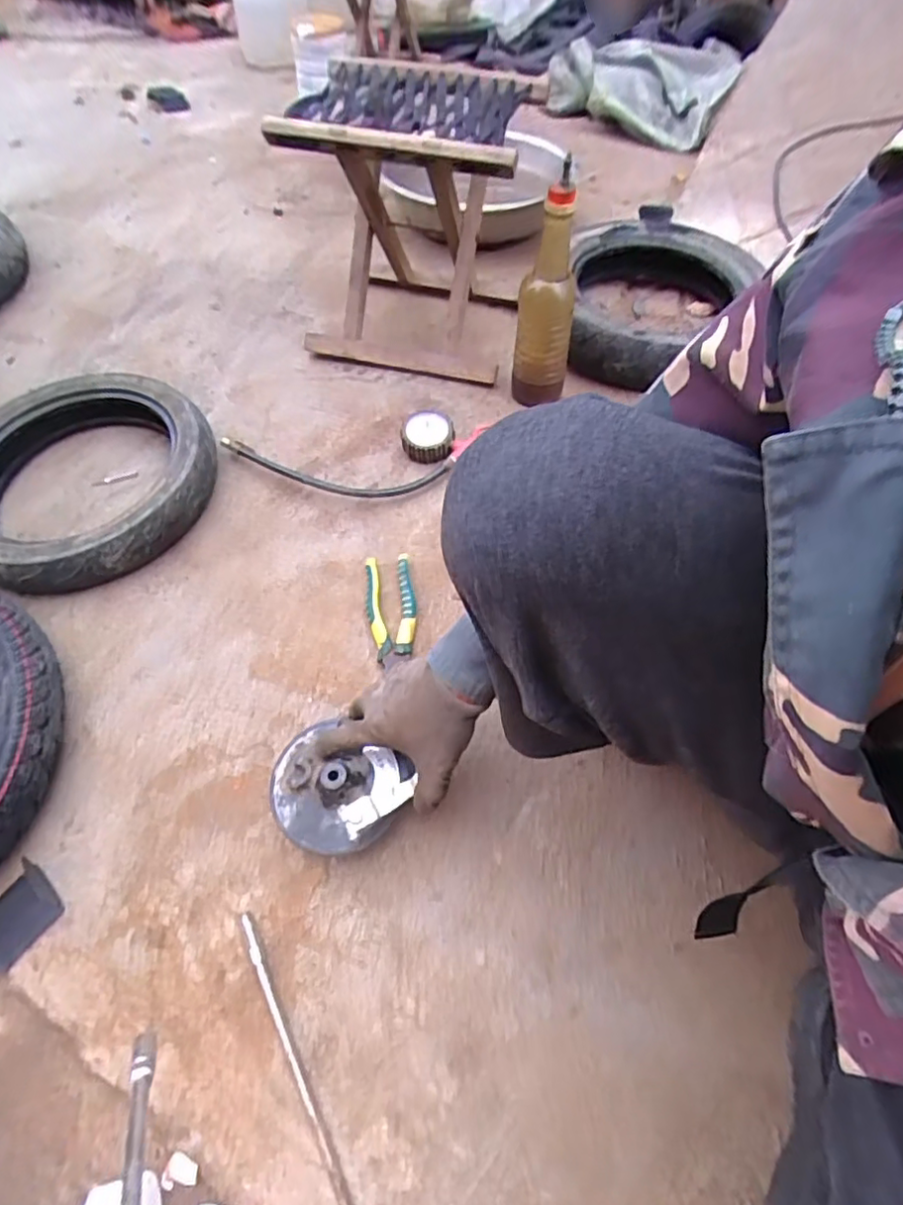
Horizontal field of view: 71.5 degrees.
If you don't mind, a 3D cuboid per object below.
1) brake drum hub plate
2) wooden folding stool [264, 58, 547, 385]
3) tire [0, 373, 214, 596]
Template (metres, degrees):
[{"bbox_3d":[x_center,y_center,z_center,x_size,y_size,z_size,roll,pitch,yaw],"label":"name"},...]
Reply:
[{"bbox_3d":[-0.107,0.173,0.592,0.131,0.046,0.111,24,50,14],"label":"brake drum hub plate"},{"bbox_3d":[-0.052,-0.555,0.928,0.299,0.349,0.295,14,55,8],"label":"wooden folding stool"},{"bbox_3d":[-0.486,-0.175,0.823,0.332,0.092,0.330,-22,57,-17],"label":"tire"}]

